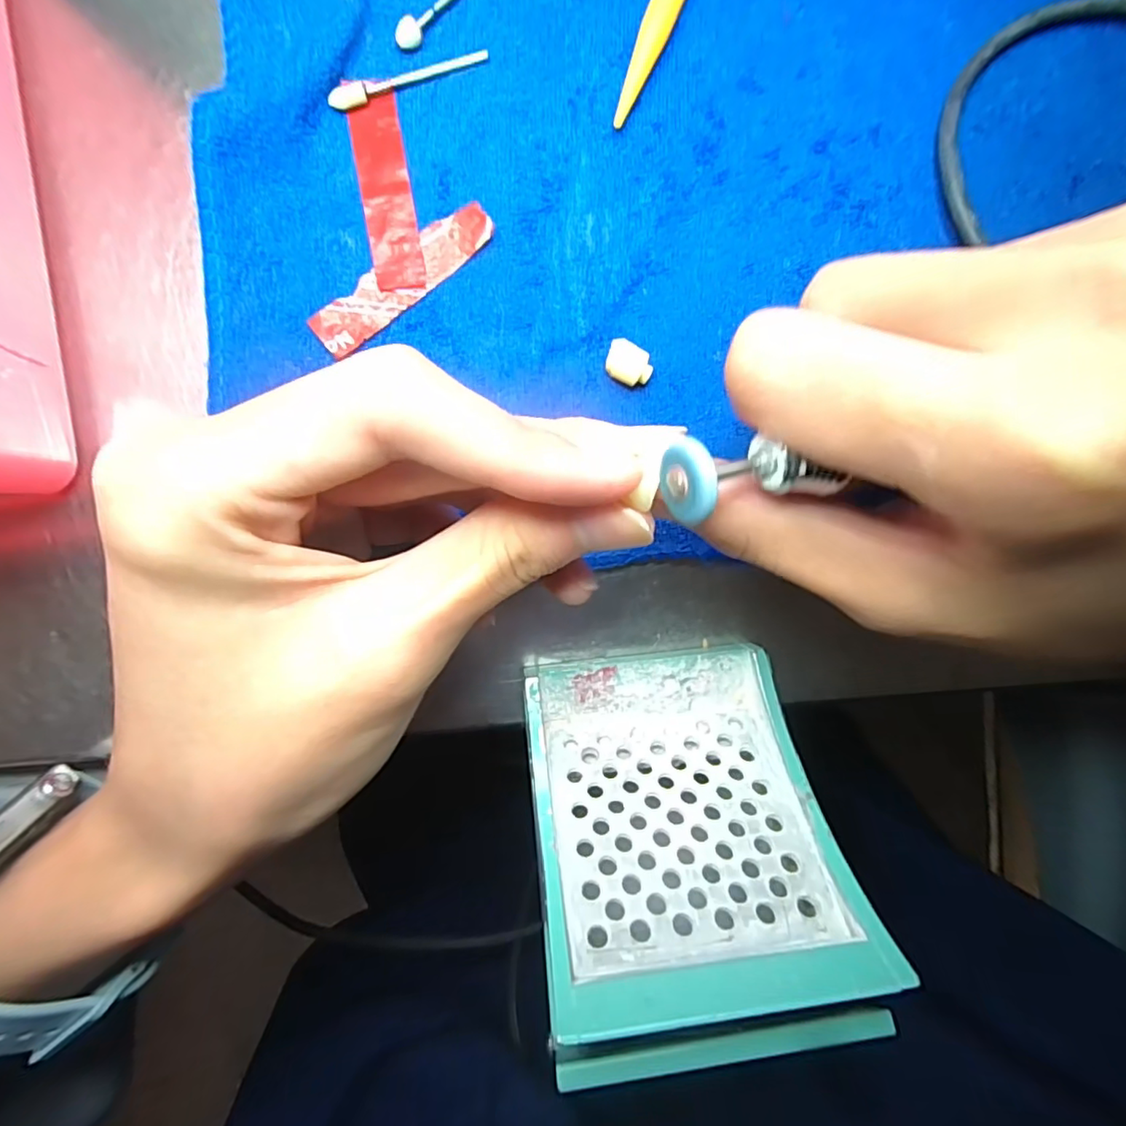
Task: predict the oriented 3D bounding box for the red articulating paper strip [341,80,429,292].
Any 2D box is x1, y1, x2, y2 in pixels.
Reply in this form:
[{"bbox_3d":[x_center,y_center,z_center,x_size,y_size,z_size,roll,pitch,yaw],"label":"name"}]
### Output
[{"bbox_3d":[-0.050,-0.107,0.165,0.014,0.004,0.056,-10,92,-4],"label":"red articulating paper strip"}]

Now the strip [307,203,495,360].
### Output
[{"bbox_3d":[-0.046,-0.081,0.166,0.058,0.005,0.014,-39,96,-3],"label":"strip"}]

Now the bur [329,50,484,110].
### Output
[{"bbox_3d":[-0.043,-0.137,0.164,0.046,0.004,0.005,-22,93,-4],"label":"bur"}]

